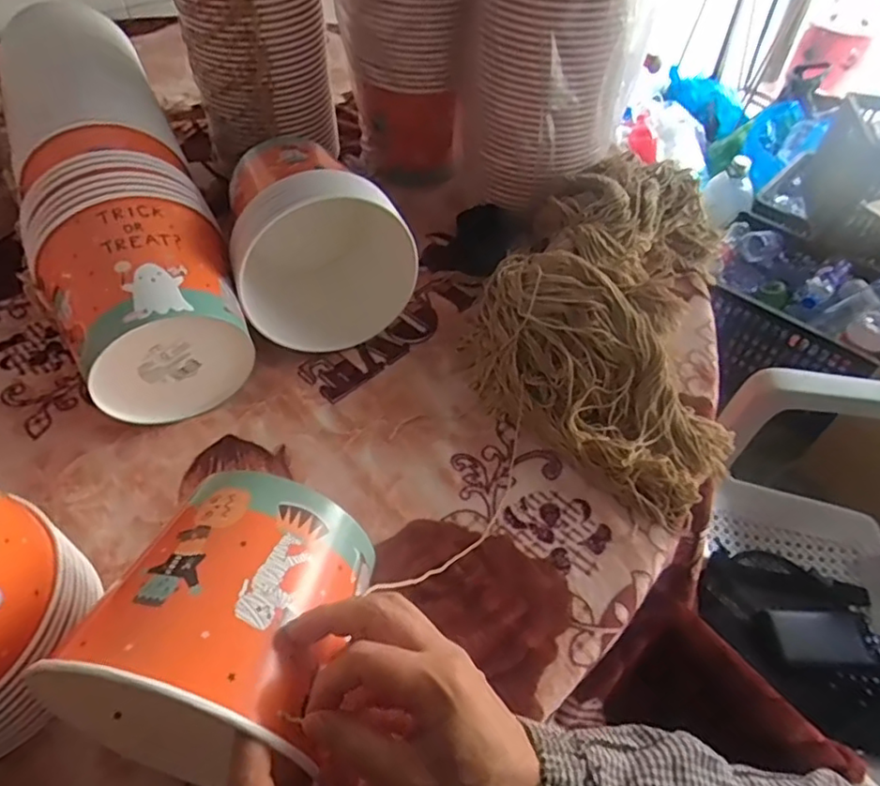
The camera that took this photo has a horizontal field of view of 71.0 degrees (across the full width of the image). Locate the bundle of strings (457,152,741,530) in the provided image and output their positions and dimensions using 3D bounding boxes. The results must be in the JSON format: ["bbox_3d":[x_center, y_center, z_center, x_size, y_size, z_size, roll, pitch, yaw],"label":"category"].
[{"bbox_3d":[0.170,-0.101,0.623,0.303,0.091,0.384,24,54,17],"label":"bundle of strings"}]

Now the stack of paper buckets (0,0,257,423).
[{"bbox_3d":[-0.334,-0.195,0.636,0.154,0.162,0.497,-21,54,-18],"label":"stack of paper buckets"}]

